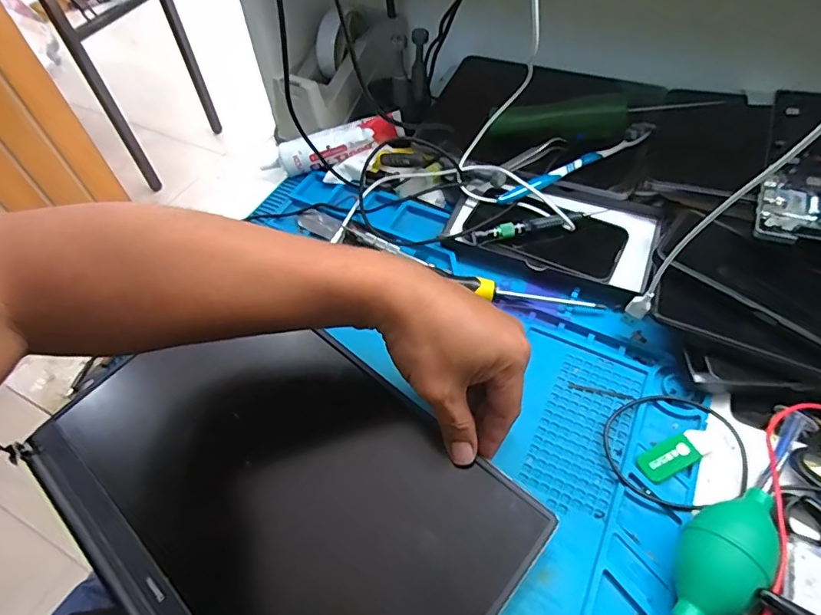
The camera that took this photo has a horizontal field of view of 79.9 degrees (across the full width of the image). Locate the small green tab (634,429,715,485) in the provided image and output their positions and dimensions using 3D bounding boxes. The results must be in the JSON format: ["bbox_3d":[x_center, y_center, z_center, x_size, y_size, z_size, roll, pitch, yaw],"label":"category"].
[{"bbox_3d":[0.201,0.110,0.368,0.063,0.010,0.021,-24,56,-14],"label":"small green tab"}]

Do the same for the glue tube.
[{"bbox_3d":[-0.088,-0.185,0.557,0.162,0.034,0.032,-15,54,8],"label":"glue tube"}]

